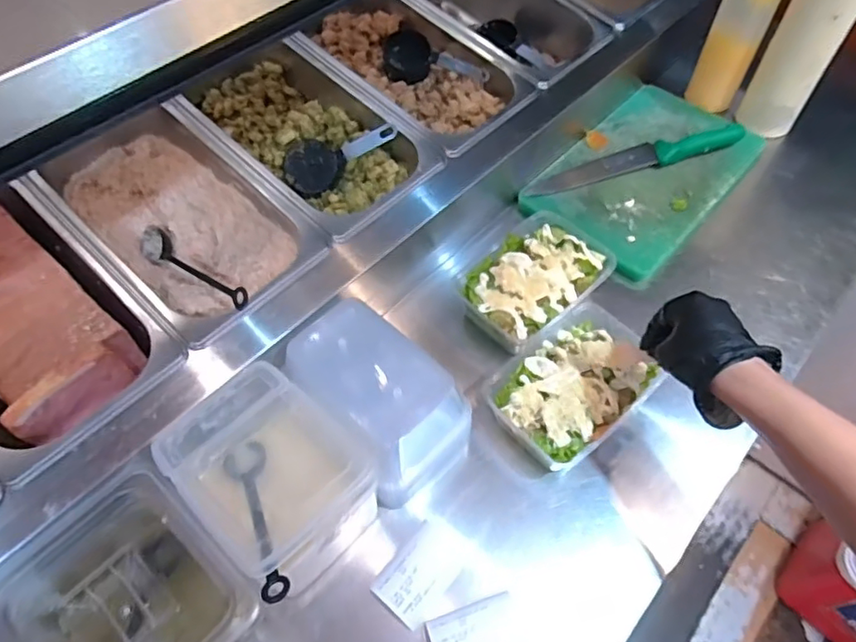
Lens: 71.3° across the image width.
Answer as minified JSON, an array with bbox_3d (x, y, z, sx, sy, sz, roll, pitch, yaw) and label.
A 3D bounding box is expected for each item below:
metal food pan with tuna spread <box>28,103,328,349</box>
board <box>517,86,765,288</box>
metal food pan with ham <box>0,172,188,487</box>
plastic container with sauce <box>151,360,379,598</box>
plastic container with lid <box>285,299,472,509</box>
[{"bbox_3d":[-0.266,-0.109,0.633,0.307,0.084,0.167,38,64,22],"label":"metal food pan with tuna spread"},{"bbox_3d":[0.294,-0.203,0.802,0.201,0.028,0.334,37,63,21],"label":"board"},{"bbox_3d":[-0.369,0.001,0.555,0.174,0.085,0.275,-40,65,-23],"label":"metal food pan with ham"},{"bbox_3d":[-0.133,0.139,0.522,0.164,0.107,0.126,39,64,22],"label":"plastic container with sauce"},{"bbox_3d":[-0.044,0.071,0.562,0.113,0.093,0.173,-37,64,-22],"label":"plastic container with lid"}]

